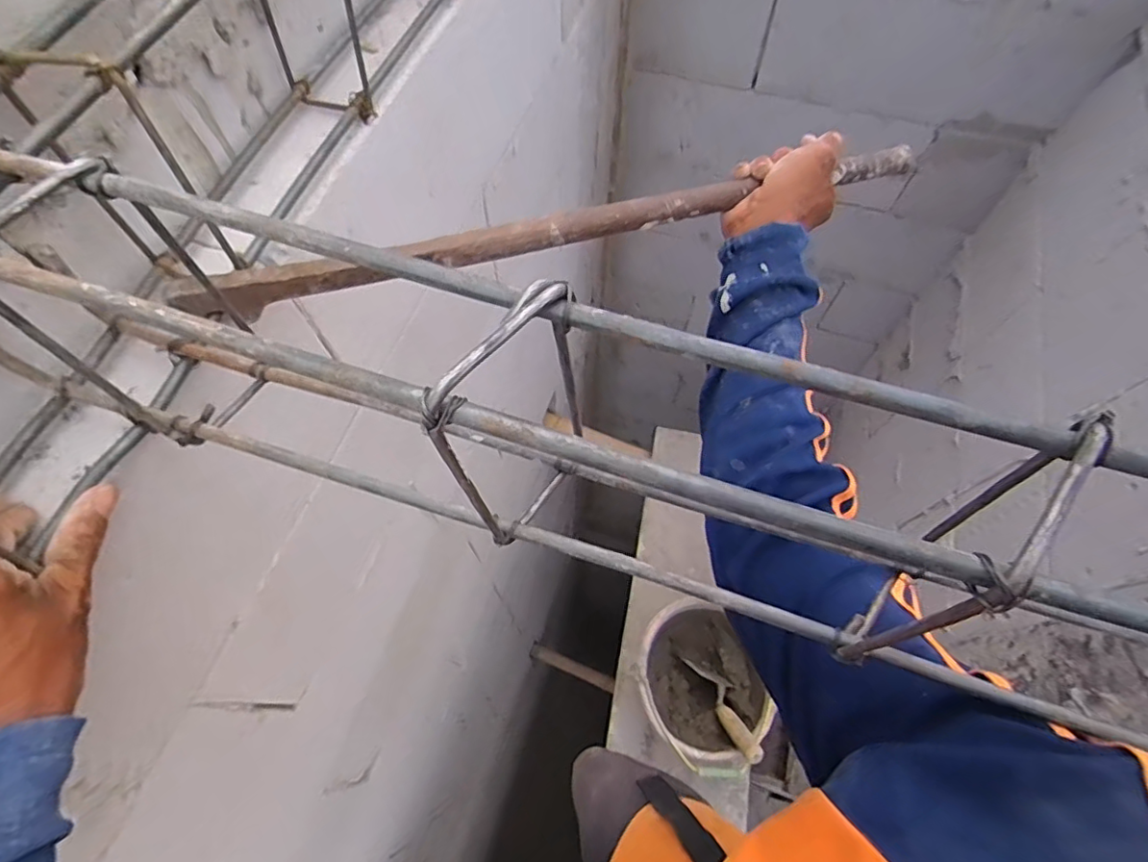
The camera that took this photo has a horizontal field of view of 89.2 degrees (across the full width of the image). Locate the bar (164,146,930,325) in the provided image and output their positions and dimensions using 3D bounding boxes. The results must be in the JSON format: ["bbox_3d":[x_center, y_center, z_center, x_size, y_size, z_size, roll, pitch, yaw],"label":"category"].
[{"bbox_3d":[0.022,-0.157,0.434,0.575,0.028,0.021,-17,65,-16],"label":"bar"}]

